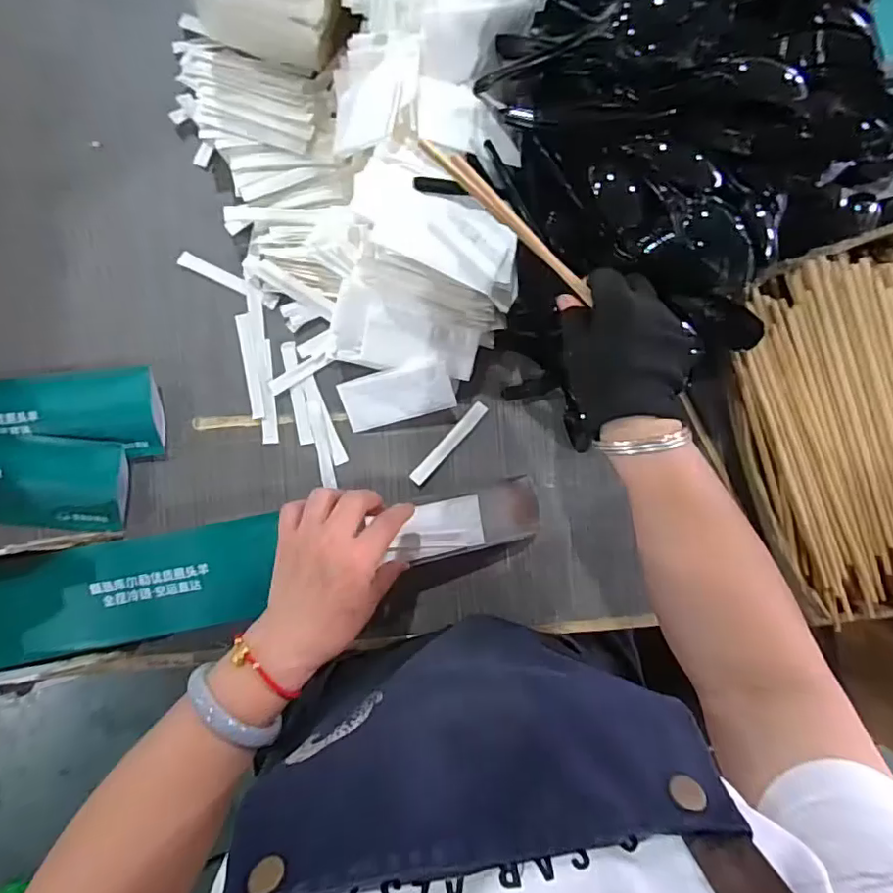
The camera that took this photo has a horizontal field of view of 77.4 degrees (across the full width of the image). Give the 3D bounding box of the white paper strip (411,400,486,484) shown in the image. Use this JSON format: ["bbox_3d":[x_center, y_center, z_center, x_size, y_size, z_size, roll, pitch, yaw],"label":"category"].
[{"bbox_3d":[0.003,-0.003,0.501,0.014,0.004,0.092,44,87,-2],"label":"white paper strip"}]

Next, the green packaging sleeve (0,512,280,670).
[{"bbox_3d":[-0.250,0.114,0.441,0.237,0.017,0.085,-13,90,0],"label":"green packaging sleeve"}]

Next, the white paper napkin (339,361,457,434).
[{"bbox_3d":[-0.043,-0.044,0.480,0.095,0.006,0.045,-14,108,10],"label":"white paper napkin"}]

